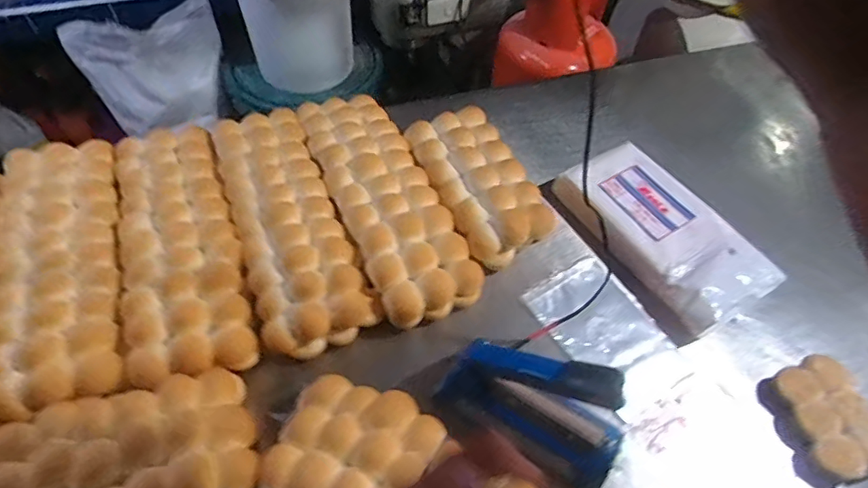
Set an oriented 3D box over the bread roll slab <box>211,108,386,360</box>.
[{"bbox_3d":[-0.211,-0.039,0.740,0.140,0.051,0.393,-20,57,-16],"label":"bread roll slab"}]

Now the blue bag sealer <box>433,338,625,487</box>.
[{"bbox_3d":[0.112,0.170,0.572,0.198,0.174,0.072,31,59,19],"label":"blue bag sealer"}]

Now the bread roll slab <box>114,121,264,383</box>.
[{"bbox_3d":[-0.344,-0.013,0.715,0.143,0.037,0.401,-16,56,-14],"label":"bread roll slab"}]

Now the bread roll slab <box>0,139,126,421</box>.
[{"bbox_3d":[-0.479,0.016,0.670,0.145,0.035,0.393,-17,57,-14],"label":"bread roll slab"}]

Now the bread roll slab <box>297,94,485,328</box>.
[{"bbox_3d":[-0.077,-0.076,0.779,0.142,0.053,0.398,-22,58,-17],"label":"bread roll slab"}]

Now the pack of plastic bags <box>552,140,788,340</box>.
[{"bbox_3d":[0.335,-0.021,0.785,0.156,0.060,0.302,-25,59,-19],"label":"pack of plastic bags"}]

